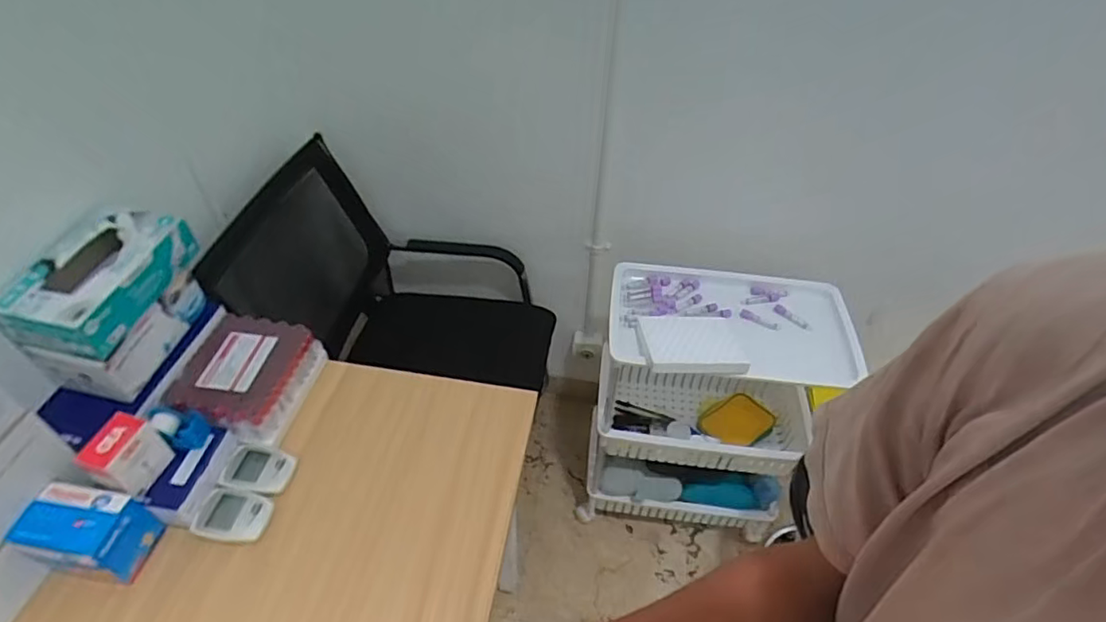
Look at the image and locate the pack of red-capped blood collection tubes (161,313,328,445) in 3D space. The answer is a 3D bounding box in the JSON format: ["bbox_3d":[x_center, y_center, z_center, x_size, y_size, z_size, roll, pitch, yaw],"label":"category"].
[{"bbox_3d":[-0.420,0.091,0.810,0.141,0.067,0.160,10,46,7],"label":"pack of red-capped blood collection tubes"}]

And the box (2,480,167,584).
[{"bbox_3d":[-0.520,0.250,0.654,0.107,0.081,0.080,8,46,4],"label":"box"}]

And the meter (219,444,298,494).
[{"bbox_3d":[-0.380,0.209,0.757,0.083,0.020,0.056,9,46,6],"label":"meter"}]

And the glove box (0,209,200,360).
[{"bbox_3d":[-0.549,-0.039,0.711,0.119,0.071,0.188,9,46,5],"label":"glove box"}]

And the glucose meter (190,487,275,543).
[{"bbox_3d":[-0.390,0.250,0.714,0.081,0.017,0.057,9,46,6],"label":"glucose meter"}]

